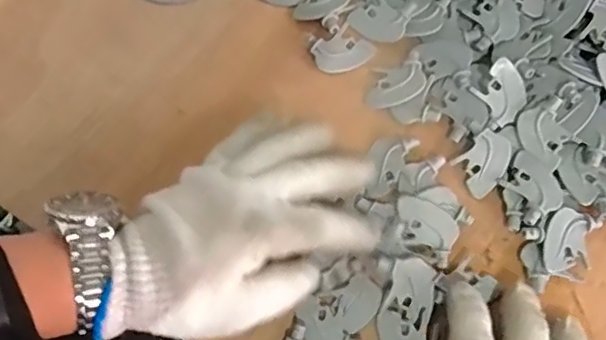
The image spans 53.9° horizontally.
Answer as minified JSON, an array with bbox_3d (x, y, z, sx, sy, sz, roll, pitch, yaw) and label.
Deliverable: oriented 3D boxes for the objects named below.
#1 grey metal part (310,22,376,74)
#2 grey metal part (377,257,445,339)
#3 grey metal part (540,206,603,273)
[{"bbox_3d":[0.029,-0.086,0.431,0.040,0.005,0.030,-35,91,-10],"label":"grey metal part"},{"bbox_3d":[0.065,0.089,0.360,0.034,0.014,0.066,12,74,6],"label":"grey metal part"},{"bbox_3d":[0.168,0.046,0.378,0.032,0.010,0.041,12,74,6],"label":"grey metal part"}]

